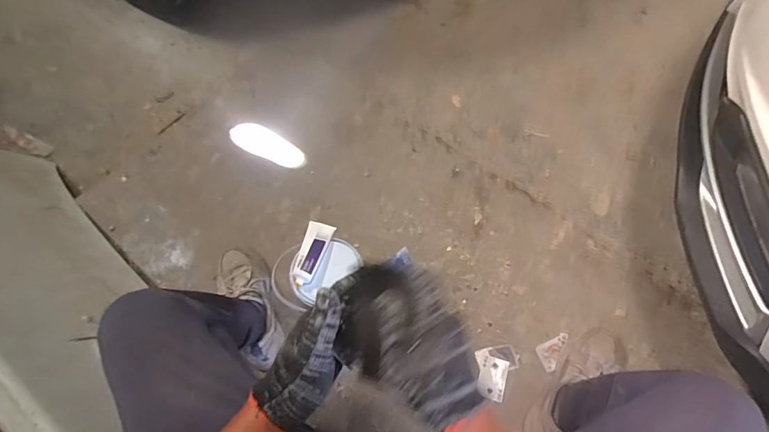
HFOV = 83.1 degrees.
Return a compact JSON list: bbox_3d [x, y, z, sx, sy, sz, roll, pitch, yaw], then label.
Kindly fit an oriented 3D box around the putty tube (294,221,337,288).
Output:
[{"bbox_3d":[-0.135,0.069,0.799,0.048,0.017,0.140,12,52,7],"label":"putty tube"}]

